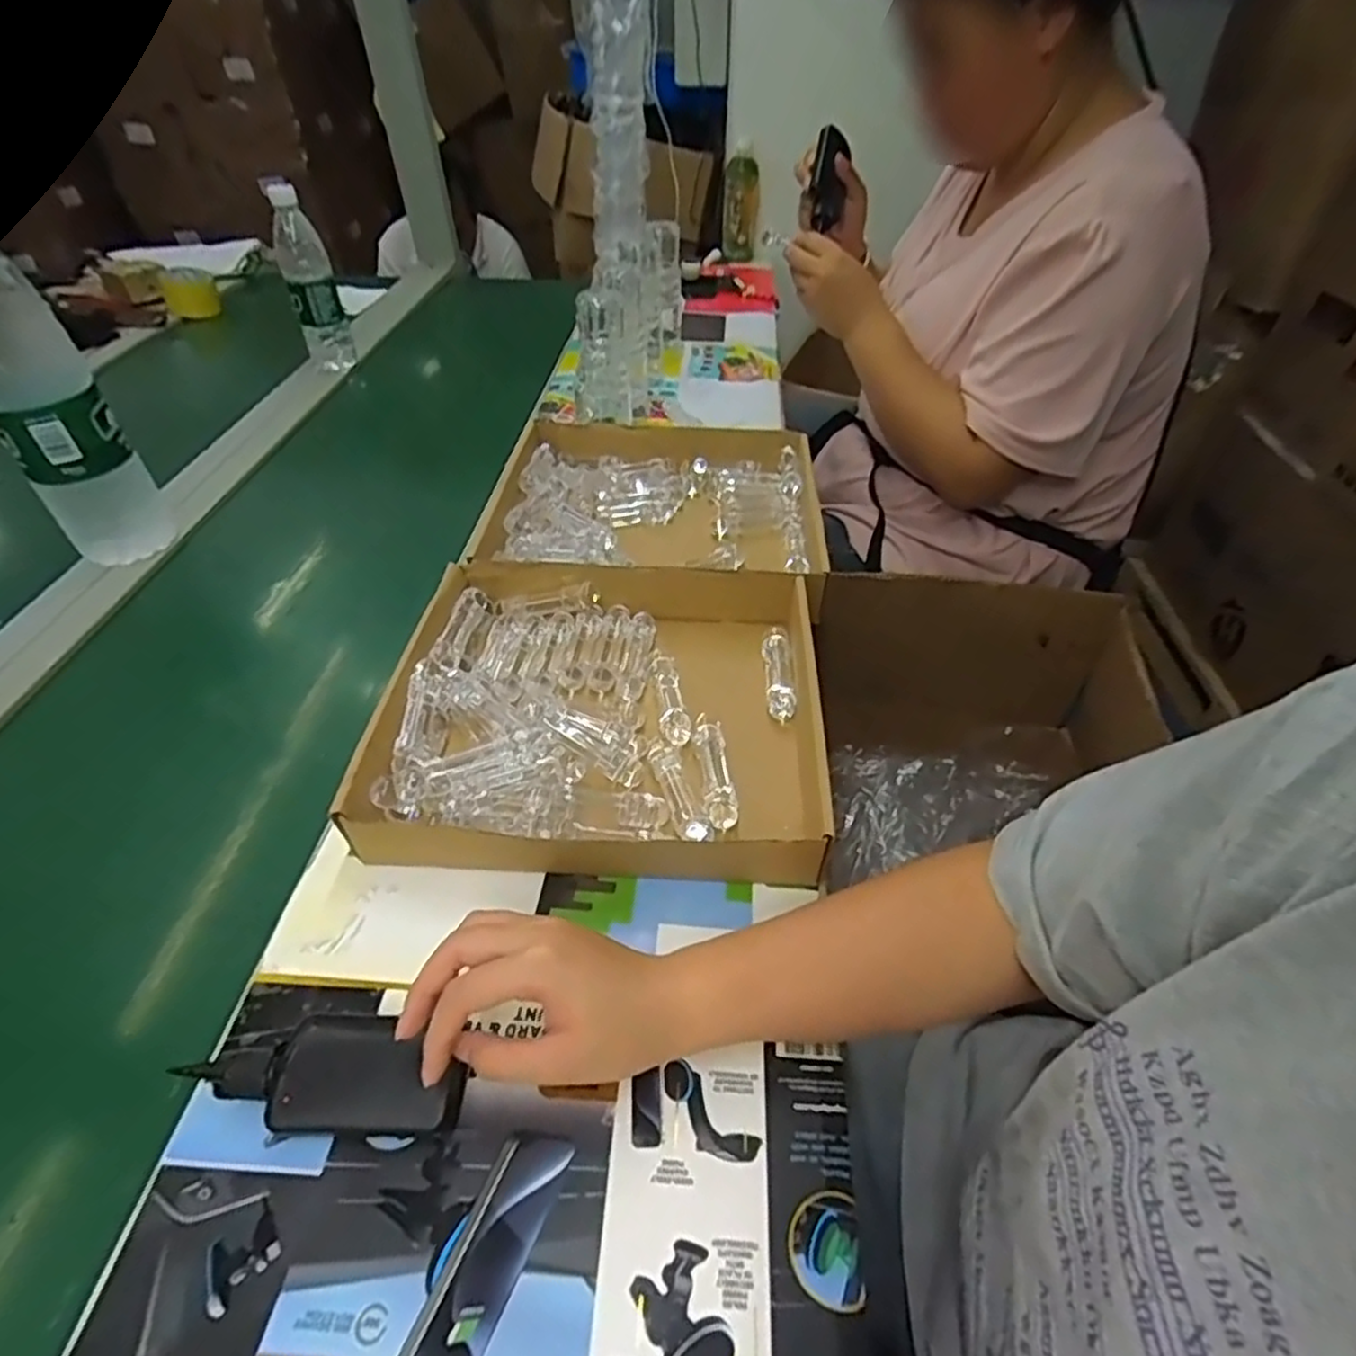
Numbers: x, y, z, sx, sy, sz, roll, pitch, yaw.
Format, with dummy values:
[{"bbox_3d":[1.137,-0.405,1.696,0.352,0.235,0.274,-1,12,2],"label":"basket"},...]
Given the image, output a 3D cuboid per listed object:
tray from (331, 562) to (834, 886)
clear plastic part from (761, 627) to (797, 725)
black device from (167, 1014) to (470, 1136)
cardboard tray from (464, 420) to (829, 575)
[{"bbox_3d":[-0.053,0.019,0.542,0.308,0.055,0.272,2,44,2],"label":"tray"},{"bbox_3d":[0.081,-0.003,0.582,0.020,0.030,0.087,0,44,-1],"label":"clear plastic part"},{"bbox_3d":[-0.178,0.203,0.371,0.135,0.021,0.054,8,44,4],"label":"black device"},{"bbox_3d":[-0.019,-0.179,0.760,0.325,0.056,0.296,3,44,3],"label":"cardboard tray"}]

